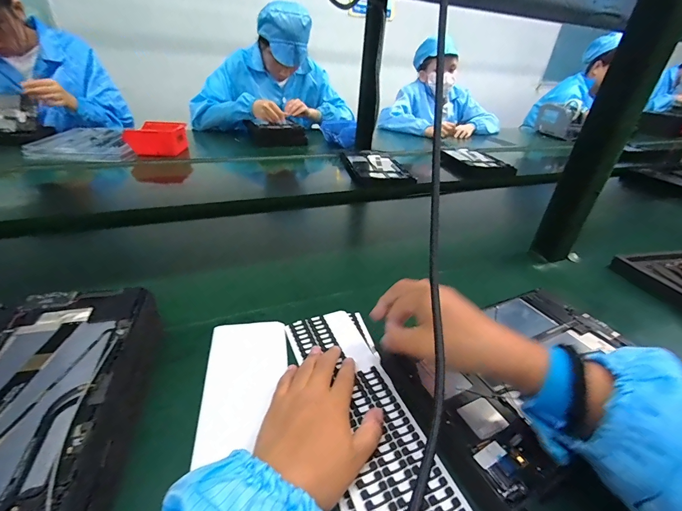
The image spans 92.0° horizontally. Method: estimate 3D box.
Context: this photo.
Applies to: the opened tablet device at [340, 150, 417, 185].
[{"bbox_3d":[0.092,-0.251,0.916,0.152,0.017,0.278,-3,32,-14],"label":"opened tablet device"}]

